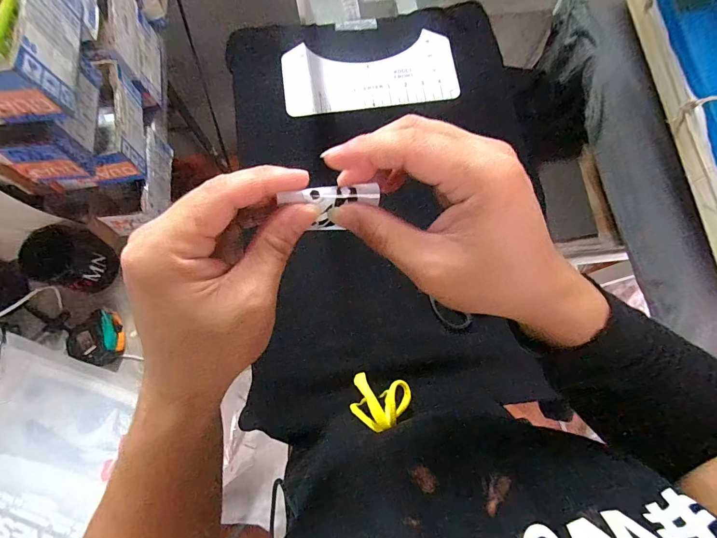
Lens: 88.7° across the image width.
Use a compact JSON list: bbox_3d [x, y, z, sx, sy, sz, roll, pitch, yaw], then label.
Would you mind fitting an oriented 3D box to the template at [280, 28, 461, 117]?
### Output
[{"bbox_3d":[0.016,-0.289,0.544,0.252,0.006,0.115,-8,77,-2],"label":"template"}]

